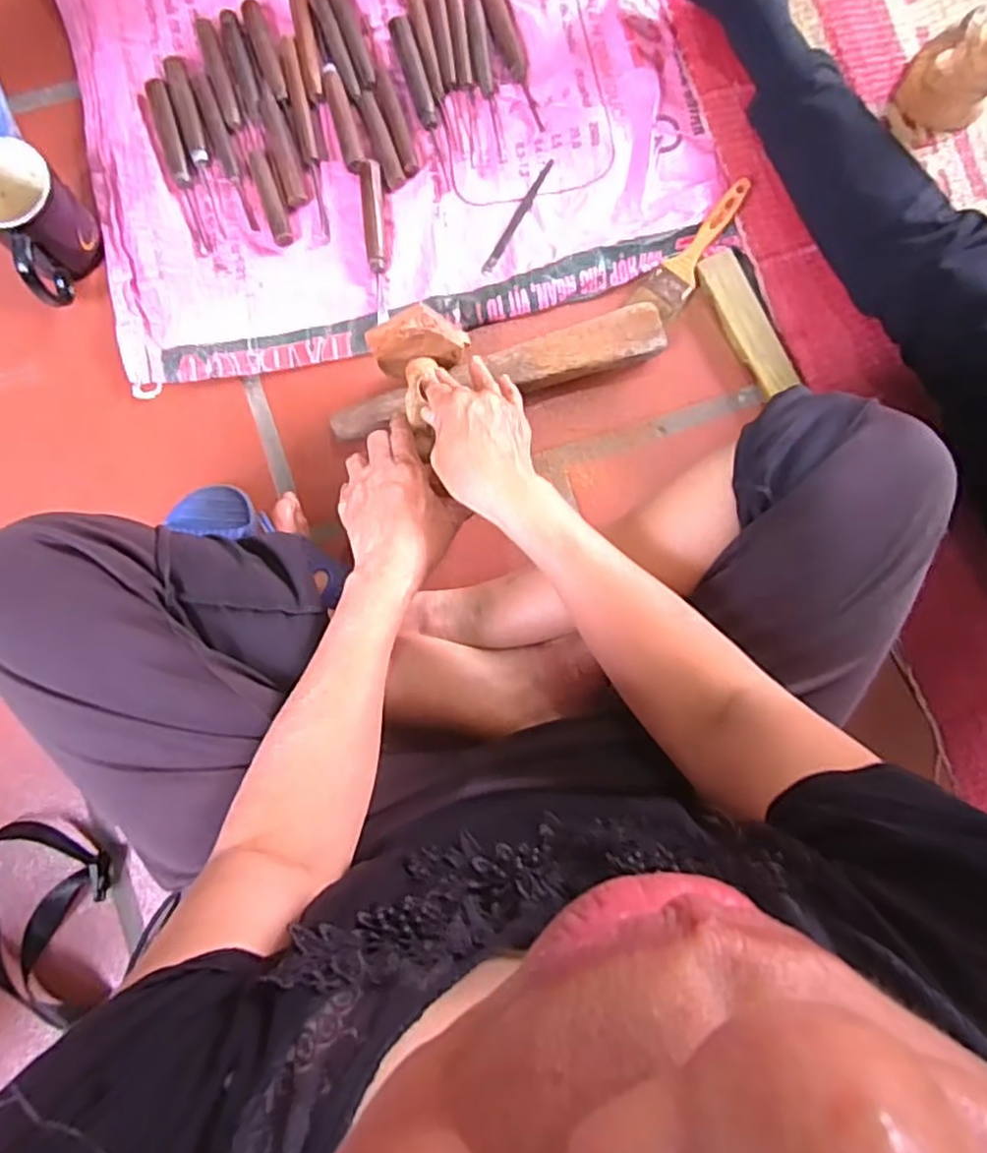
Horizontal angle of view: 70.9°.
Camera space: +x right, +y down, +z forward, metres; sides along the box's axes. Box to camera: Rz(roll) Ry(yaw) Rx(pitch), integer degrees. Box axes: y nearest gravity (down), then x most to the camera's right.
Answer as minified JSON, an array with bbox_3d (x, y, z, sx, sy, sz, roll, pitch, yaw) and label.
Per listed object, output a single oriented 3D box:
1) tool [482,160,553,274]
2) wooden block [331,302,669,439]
[{"bbox_3d":[0.025,-0.366,0.708,0.010,0.004,0.135,29,86,1],"label":"tool"},{"bbox_3d":[0.007,-0.195,0.675,0.329,0.034,0.048,-19,86,-3],"label":"wooden block"}]

